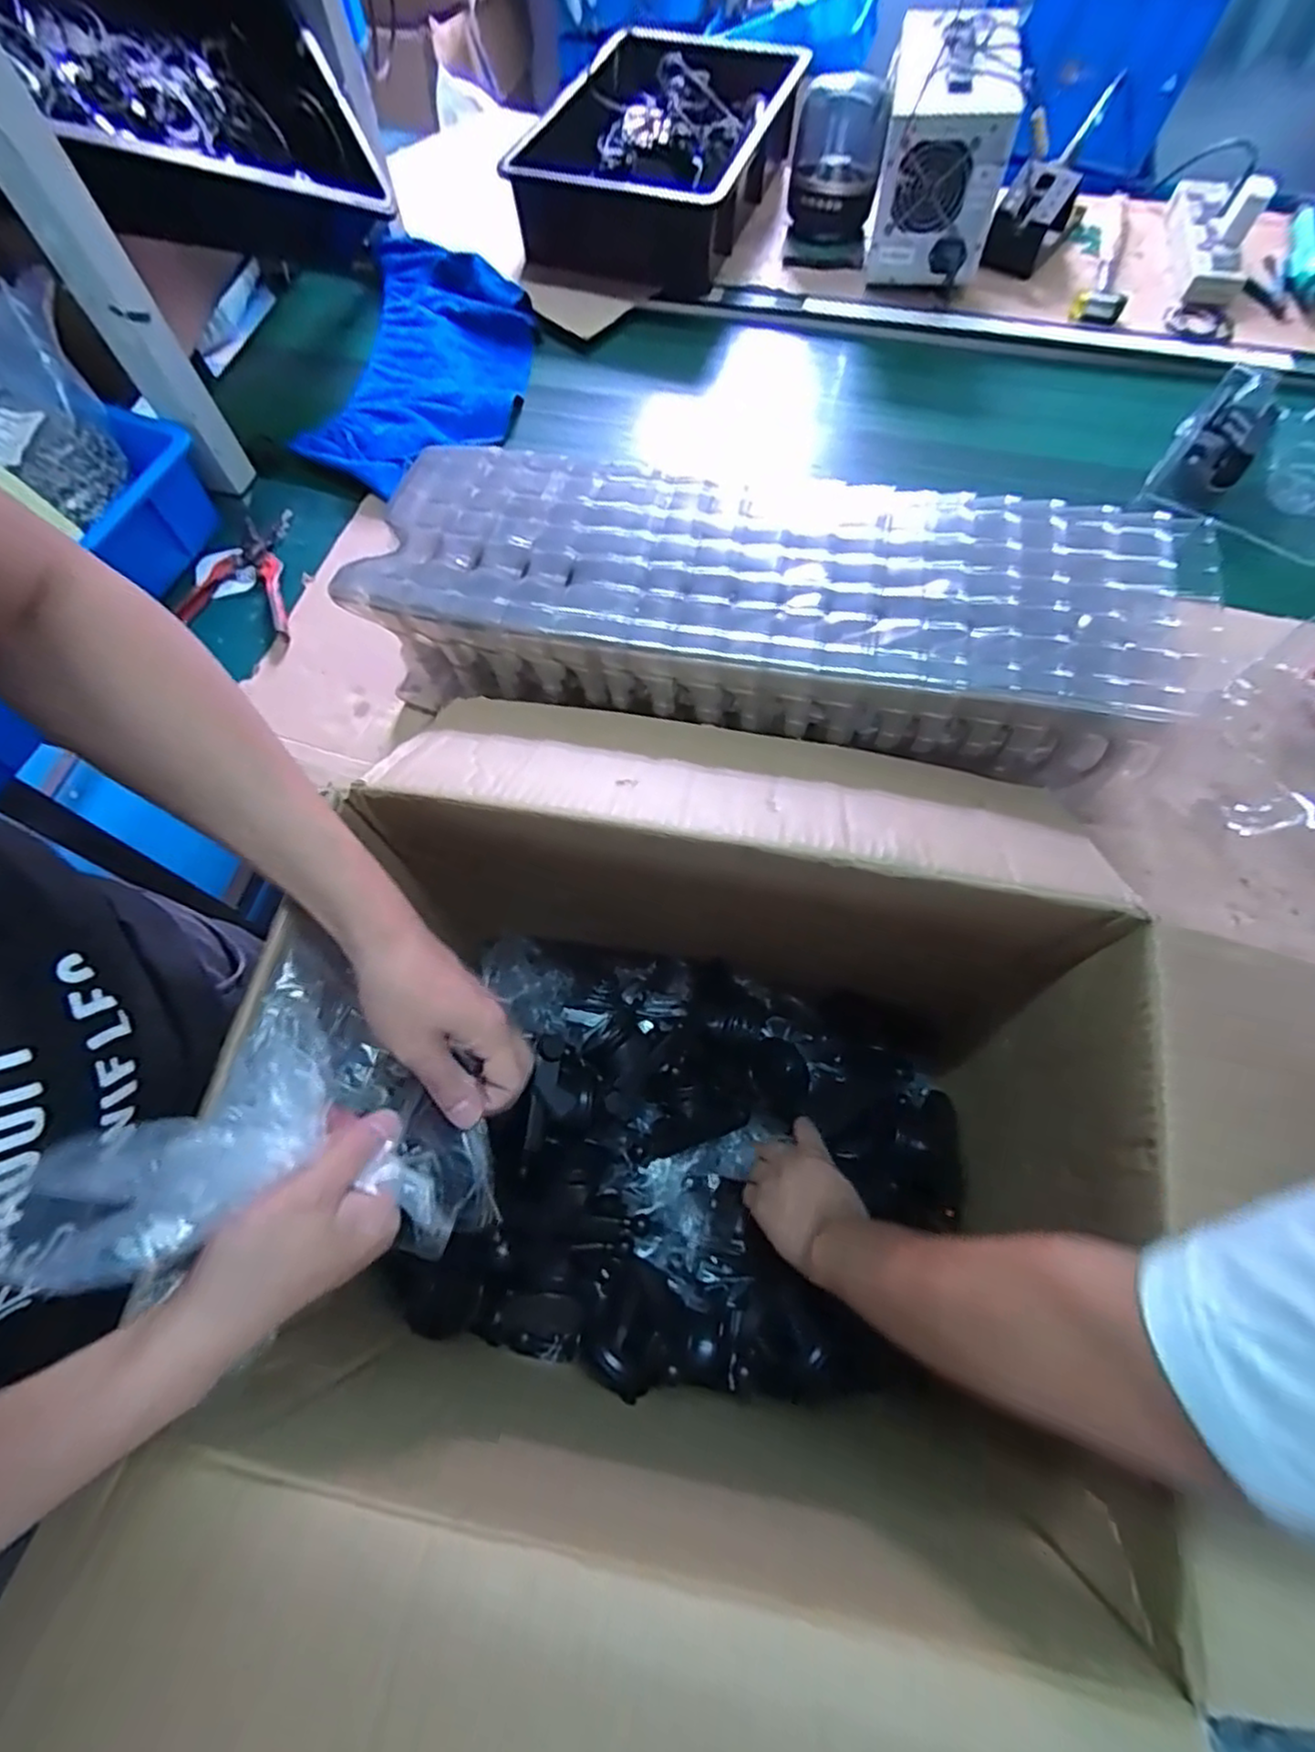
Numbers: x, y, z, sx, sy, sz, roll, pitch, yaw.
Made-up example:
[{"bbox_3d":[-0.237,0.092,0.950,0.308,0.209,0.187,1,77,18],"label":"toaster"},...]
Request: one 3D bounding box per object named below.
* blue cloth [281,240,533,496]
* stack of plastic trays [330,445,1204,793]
[{"bbox_3d":[-0.258,-0.568,0.770,0.202,0.051,0.358,11,68,6],"label":"blue cloth"},{"bbox_3d":[0.073,-0.199,0.533,0.573,0.129,0.172,12,68,6],"label":"stack of plastic trays"}]

